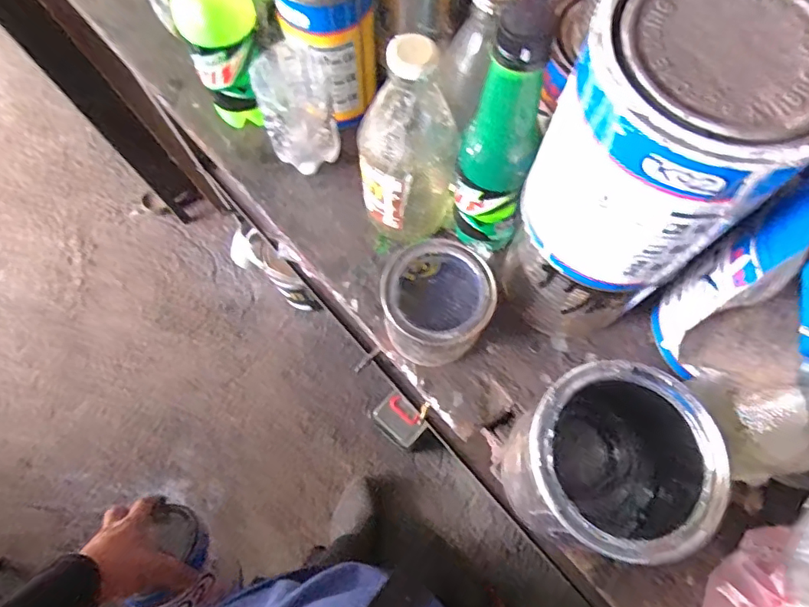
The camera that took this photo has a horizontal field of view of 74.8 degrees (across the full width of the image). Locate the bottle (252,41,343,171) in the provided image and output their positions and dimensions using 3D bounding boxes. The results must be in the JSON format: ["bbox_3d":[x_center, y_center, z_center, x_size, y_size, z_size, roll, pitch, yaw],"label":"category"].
[{"bbox_3d":[-0.085,-0.157,0.428,0.057,0.080,0.060,-1,72,2],"label":"bottle"}]

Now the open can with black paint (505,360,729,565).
[{"bbox_3d":[0.122,0.090,0.315,0.107,0.092,0.097,11,73,5],"label":"open can with black paint"}]

